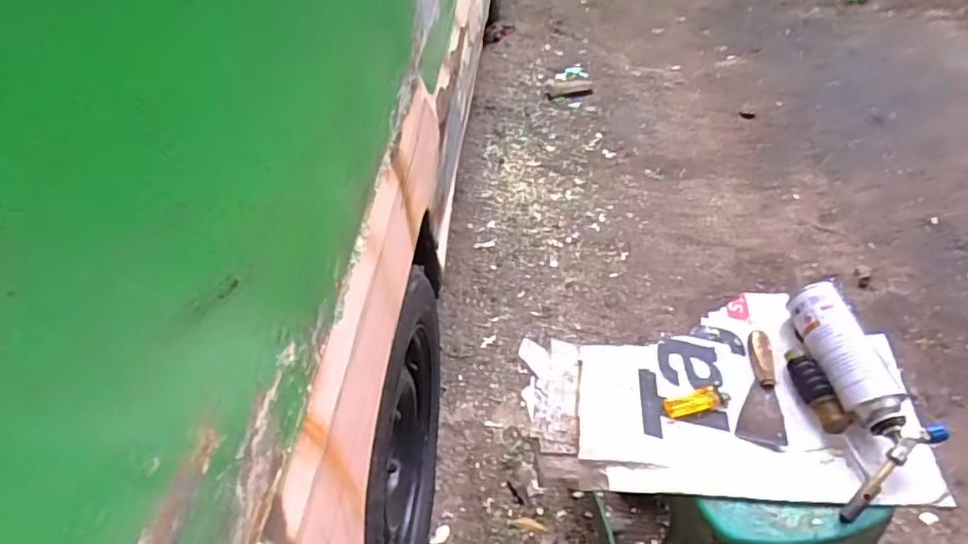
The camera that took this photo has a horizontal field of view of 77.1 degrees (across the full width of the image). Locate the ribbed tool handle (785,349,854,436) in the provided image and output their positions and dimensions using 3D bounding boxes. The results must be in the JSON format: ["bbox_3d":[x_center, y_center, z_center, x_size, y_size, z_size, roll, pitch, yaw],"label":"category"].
[{"bbox_3d":[0.403,0.144,0.740,0.027,0.025,0.105,-19,54,-9],"label":"ribbed tool handle"}]

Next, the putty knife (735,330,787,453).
[{"bbox_3d":[0.352,0.143,0.753,0.055,0.016,0.147,14,56,14],"label":"putty knife"}]

